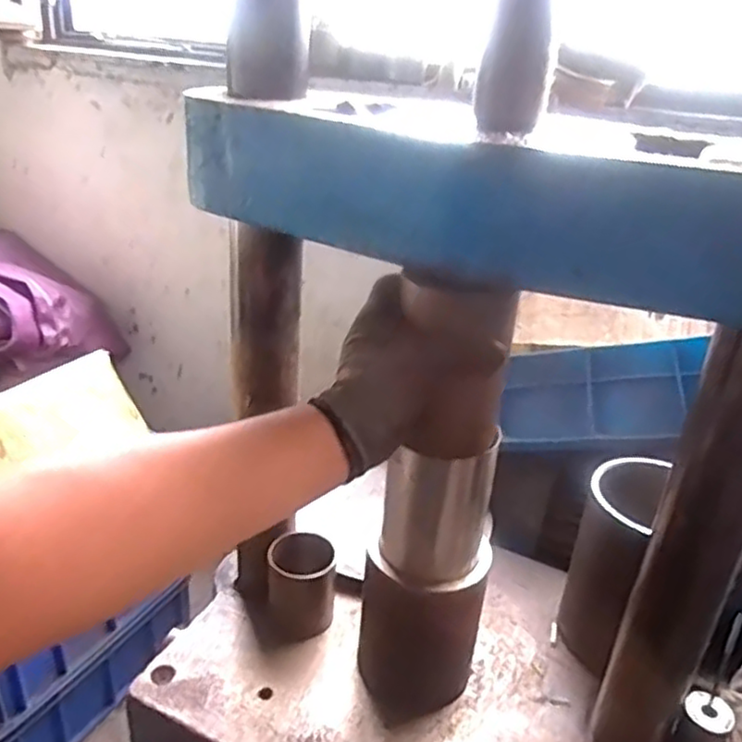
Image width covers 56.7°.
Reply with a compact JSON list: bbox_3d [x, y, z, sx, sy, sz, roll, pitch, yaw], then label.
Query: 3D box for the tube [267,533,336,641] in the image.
[{"bbox_3d":[-0.072,0.223,0.713,0.066,0.095,0.056,5,26,2],"label":"tube"}]

